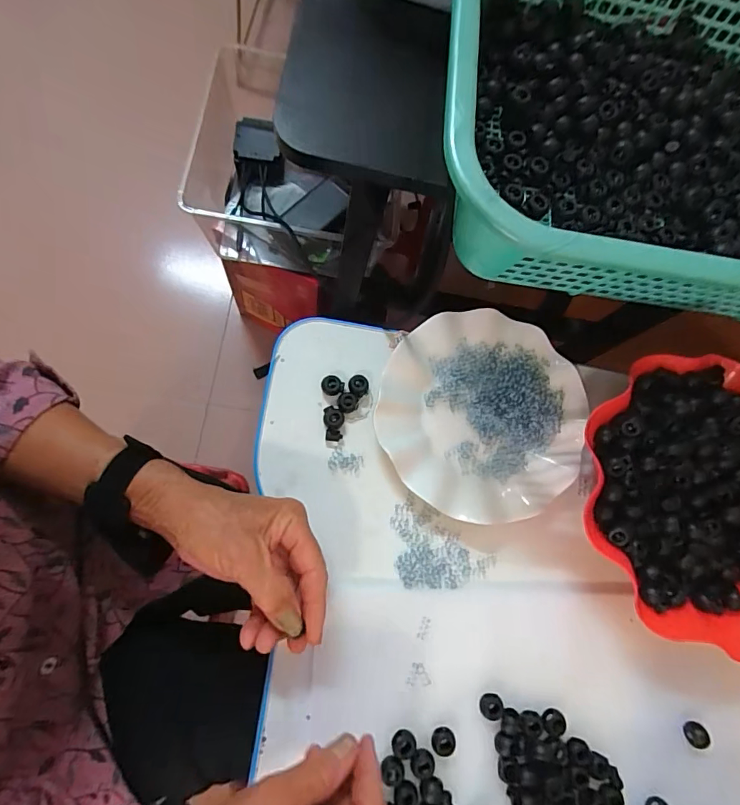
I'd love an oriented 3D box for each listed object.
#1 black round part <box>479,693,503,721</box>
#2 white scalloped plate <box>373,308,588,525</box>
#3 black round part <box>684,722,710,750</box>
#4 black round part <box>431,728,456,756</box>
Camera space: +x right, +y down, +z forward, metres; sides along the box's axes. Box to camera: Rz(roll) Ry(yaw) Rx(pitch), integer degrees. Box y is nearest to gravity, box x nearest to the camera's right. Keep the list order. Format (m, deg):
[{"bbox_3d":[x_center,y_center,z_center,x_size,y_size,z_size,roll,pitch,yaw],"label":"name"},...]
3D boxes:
[{"bbox_3d":[0.093,0.232,0.345,0.017,0.005,0.016,2,77,-7],"label":"black round part"},{"bbox_3d":[0.099,0.009,0.396,0.176,0.028,0.178,2,77,-7],"label":"white scalloped plate"},{"bbox_3d":[0.261,0.265,0.359,0.017,0.009,0.017,2,77,-7],"label":"black round part"},{"bbox_3d":[0.055,0.252,0.336,0.018,0.007,0.016,-16,80,-11],"label":"black round part"}]

